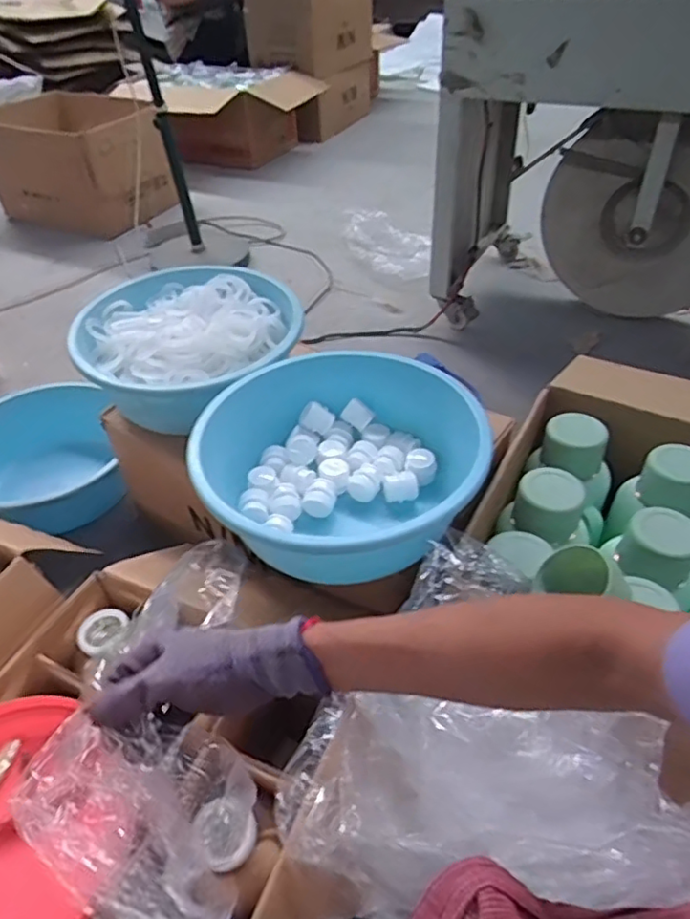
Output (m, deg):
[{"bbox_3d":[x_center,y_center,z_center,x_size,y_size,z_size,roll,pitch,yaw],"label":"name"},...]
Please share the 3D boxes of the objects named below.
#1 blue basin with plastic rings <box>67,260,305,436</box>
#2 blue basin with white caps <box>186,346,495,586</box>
[{"bbox_3d":[-0.254,-0.196,1.007,0.334,0.110,0.358,-2,43,2],"label":"blue basin with plastic rings"},{"bbox_3d":[-0.010,0.005,0.815,0.370,0.148,0.344,-2,43,2],"label":"blue basin with white caps"}]

